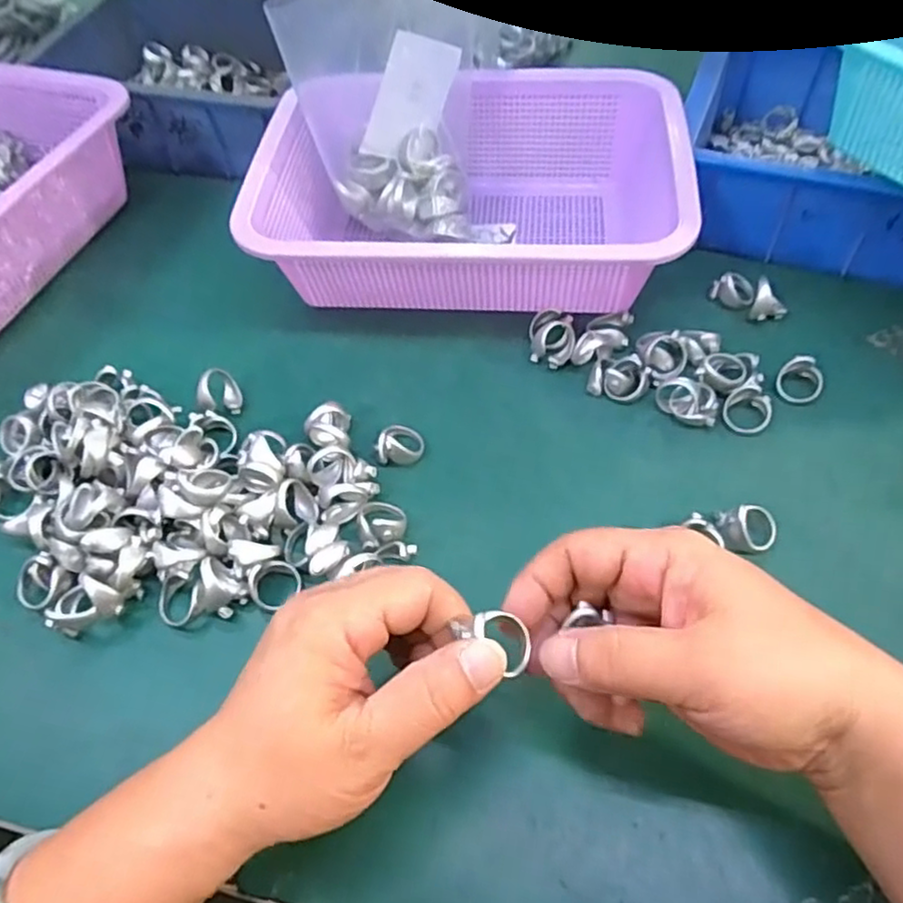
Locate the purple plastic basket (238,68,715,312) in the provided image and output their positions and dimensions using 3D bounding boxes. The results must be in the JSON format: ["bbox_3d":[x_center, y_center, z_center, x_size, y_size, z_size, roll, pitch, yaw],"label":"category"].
[{"bbox_3d":[0.010,-0.163,0.441,0.261,0.085,0.164,1,54,5],"label":"purple plastic basket"}]

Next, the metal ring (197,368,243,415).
[{"bbox_3d":[-0.137,-0.036,0.399,0.027,0.012,0.026,18,61,-37],"label":"metal ring"}]

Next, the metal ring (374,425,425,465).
[{"bbox_3d":[-0.029,-0.006,0.372,0.026,0.017,0.022,-8,54,-2],"label":"metal ring"}]

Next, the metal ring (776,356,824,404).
[{"bbox_3d":[0.196,-0.040,0.377,0.024,0.016,0.023,-2,54,3],"label":"metal ring"}]

